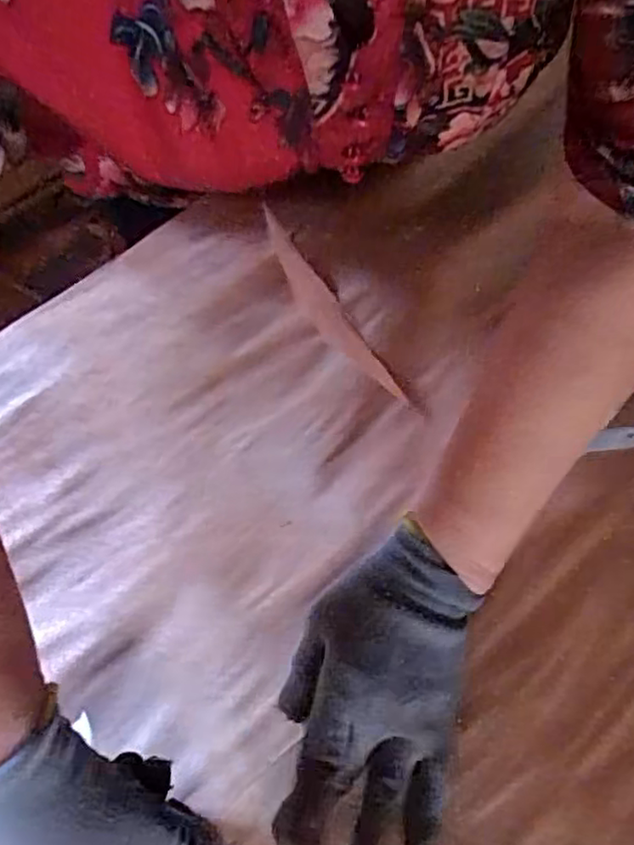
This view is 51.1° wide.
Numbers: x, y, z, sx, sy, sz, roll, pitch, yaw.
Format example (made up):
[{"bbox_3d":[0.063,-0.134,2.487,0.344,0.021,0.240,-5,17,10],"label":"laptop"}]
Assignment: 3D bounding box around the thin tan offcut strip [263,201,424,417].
[{"bbox_3d":[0.007,-0.073,0.447,0.024,0.005,0.169,-34,78,-6],"label":"thin tan offcut strip"}]

